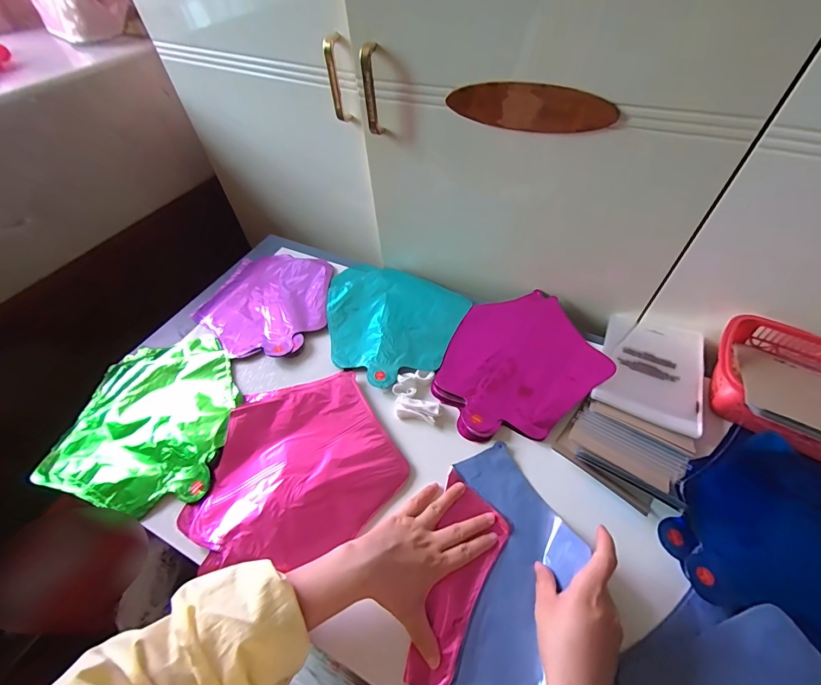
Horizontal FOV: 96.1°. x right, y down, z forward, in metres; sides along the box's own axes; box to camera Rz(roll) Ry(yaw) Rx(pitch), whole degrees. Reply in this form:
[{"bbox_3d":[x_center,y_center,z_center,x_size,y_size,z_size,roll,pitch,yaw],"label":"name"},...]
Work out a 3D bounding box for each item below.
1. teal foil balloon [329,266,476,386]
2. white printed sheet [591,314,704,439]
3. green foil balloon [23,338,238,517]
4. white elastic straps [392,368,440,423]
[{"bbox_3d":[-0.041,-0.044,0.605,0.240,0.015,0.234,23,53,21],"label":"teal foil balloon"},{"bbox_3d":[0.332,0.030,0.508,0.122,0.011,0.184,22,55,19],"label":"white printed sheet"},{"bbox_3d":[-0.353,0.096,0.513,0.238,0.027,0.247,4,52,6],"label":"green foil balloon"},{"bbox_3d":[0.008,0.073,0.506,0.059,0.009,0.079,-8,51,-4],"label":"white elastic straps"}]

